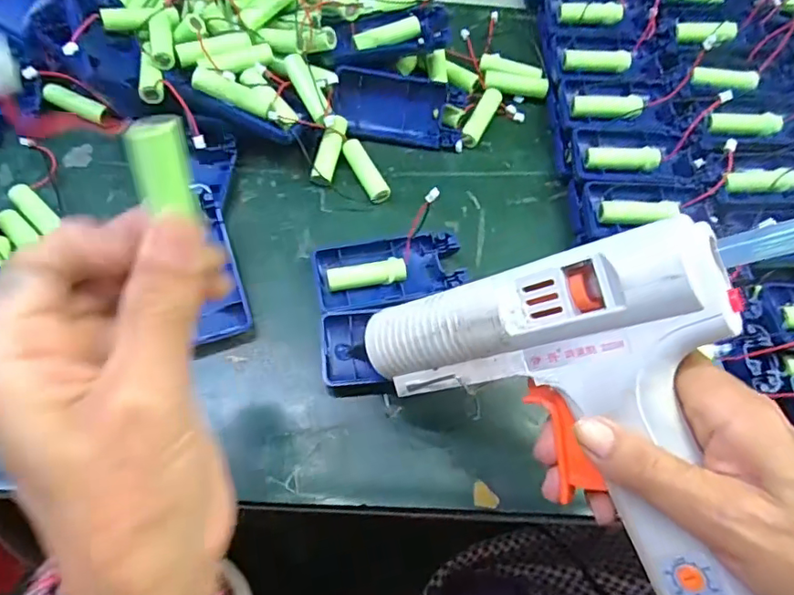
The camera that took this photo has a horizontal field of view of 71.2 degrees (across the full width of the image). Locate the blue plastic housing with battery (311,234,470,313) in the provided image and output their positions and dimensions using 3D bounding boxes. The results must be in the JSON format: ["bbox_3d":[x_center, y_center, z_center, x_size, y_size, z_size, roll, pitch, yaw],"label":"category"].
[{"bbox_3d":[-0.005,-0.016,0.353,0.092,0.016,0.044,-10,66,-9],"label":"blue plastic housing with battery"}]

